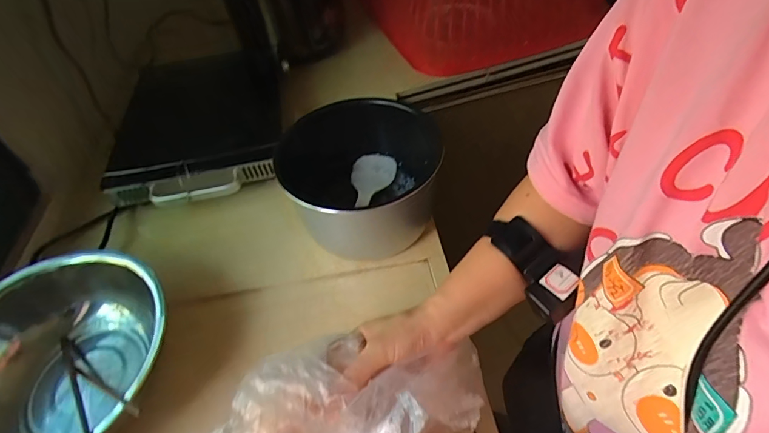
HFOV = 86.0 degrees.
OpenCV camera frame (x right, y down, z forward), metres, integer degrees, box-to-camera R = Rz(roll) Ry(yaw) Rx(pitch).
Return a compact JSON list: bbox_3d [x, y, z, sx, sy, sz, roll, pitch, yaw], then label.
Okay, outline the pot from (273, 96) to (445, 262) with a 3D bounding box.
[{"bbox_3d":[-0.048,-0.051,0.584,0.195,0.142,0.192,-15,50,-6],"label":"pot"}]

